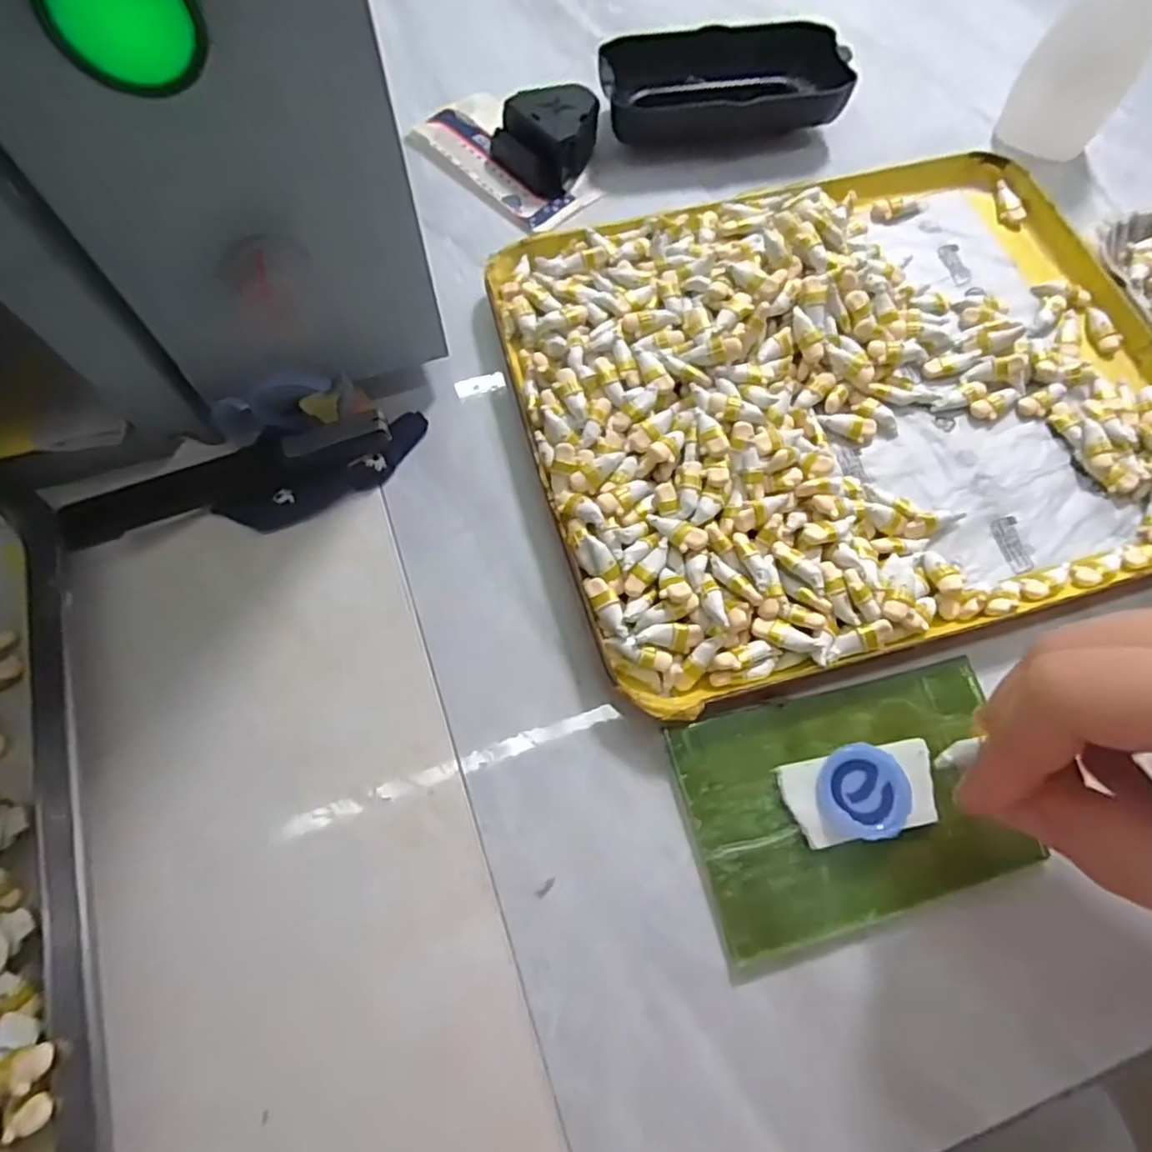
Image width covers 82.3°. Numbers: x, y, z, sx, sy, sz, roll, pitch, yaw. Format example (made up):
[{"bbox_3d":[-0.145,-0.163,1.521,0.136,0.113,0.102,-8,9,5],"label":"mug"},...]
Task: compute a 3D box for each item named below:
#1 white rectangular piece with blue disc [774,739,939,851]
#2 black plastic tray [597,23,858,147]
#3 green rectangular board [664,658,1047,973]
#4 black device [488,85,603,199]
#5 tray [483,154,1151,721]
[{"bbox_3d":[0.088,0.065,0.201,0.045,0.008,0.026,-14,70,-6],"label":"white rectangular piece with blue disc"},{"bbox_3d":[0.067,-0.229,0.308,0.109,0.026,0.045,-1,69,-1],"label":"black plastic tray"},{"bbox_3d":[0.086,0.069,0.204,0.102,0.005,0.068,-13,70,-6],"label":"green rectangular board"},{"bbox_3d":[-0.013,-0.197,0.297,0.037,0.024,0.047,34,72,11],"label":"black device"},{"bbox_3d":[0.106,-0.073,0.248,0.244,0.026,0.195,-15,70,-6],"label":"tray"}]

